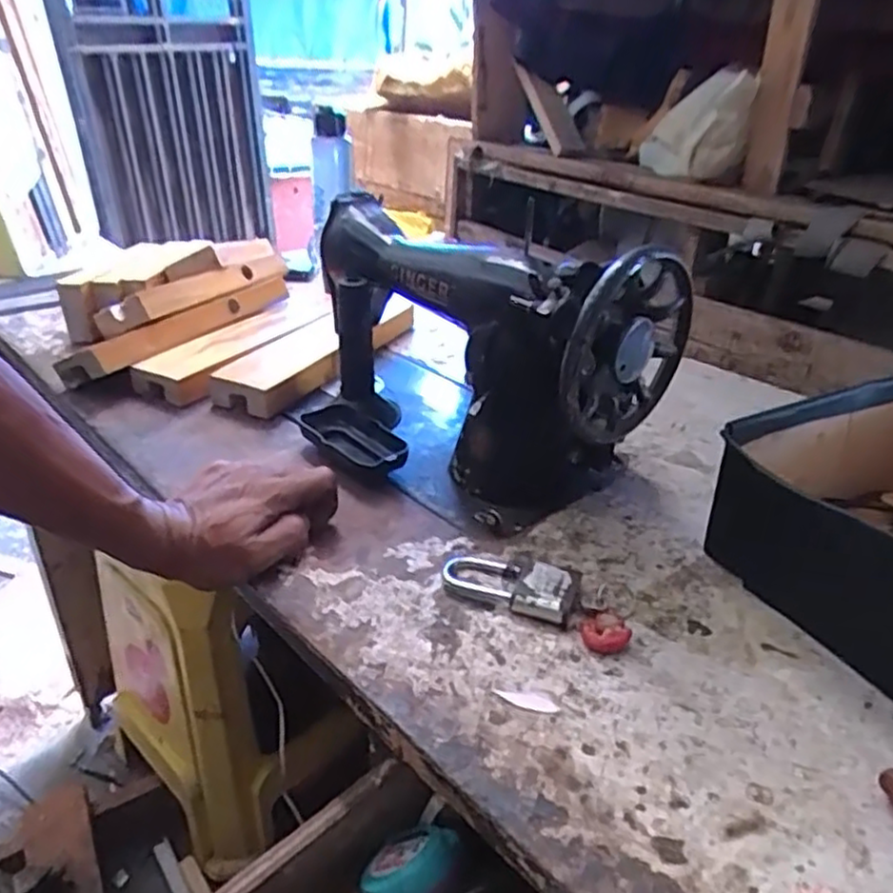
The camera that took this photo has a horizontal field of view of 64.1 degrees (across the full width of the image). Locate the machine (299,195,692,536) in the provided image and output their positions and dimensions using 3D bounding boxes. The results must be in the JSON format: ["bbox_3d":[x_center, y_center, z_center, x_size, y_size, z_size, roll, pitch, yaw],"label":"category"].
[{"bbox_3d":[0.012,-0.078,0.594,0.322,0.199,0.146,25,38,37],"label":"machine"}]

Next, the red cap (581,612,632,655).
[{"bbox_3d":[0.096,0.114,0.438,0.025,0.012,0.028,-22,36,-33],"label":"red cap"}]

